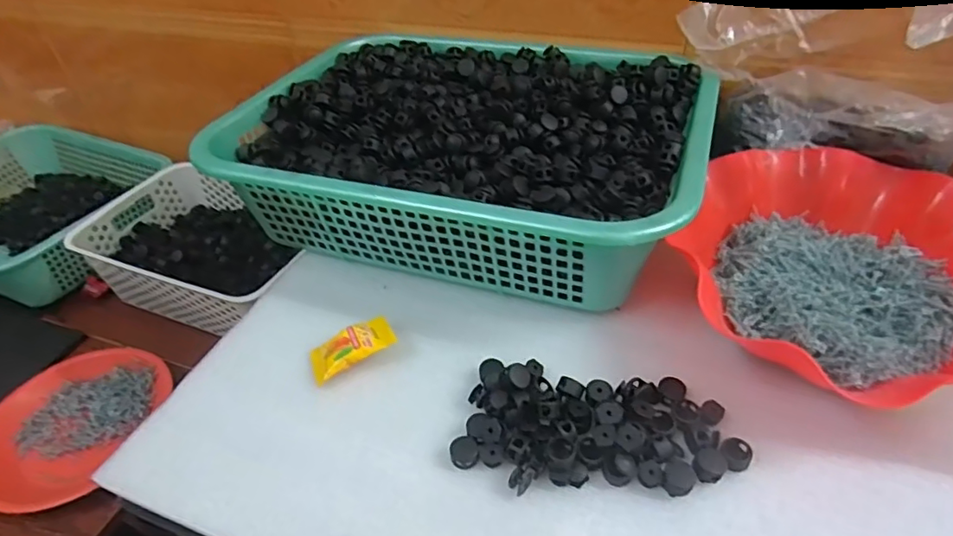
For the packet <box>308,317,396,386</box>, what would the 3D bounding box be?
[{"bbox_3d":[-0.088,0.055,0.392,0.061,0.011,0.028,-28,46,-7],"label":"packet"}]

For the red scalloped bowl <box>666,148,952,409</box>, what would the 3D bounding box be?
[{"bbox_3d":[0.250,0.002,0.382,0.203,0.060,0.223,2,43,8],"label":"red scalloped bowl"}]

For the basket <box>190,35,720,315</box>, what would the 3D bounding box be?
[{"bbox_3d":[-0.007,-0.109,0.497,0.385,0.091,0.286,12,45,17],"label":"basket"}]

